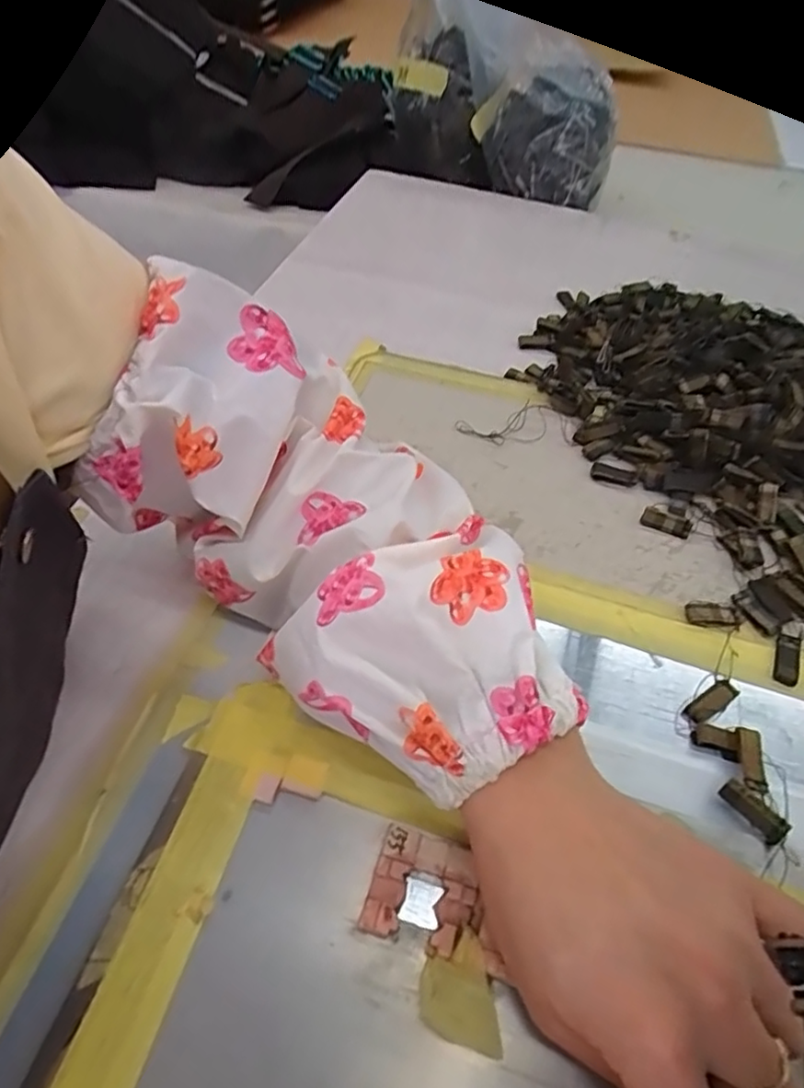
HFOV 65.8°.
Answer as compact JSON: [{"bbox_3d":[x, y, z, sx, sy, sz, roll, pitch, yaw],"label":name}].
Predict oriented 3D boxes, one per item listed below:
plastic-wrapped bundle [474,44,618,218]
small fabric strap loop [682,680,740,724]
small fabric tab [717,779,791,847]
[{"bbox_3d":[0.143,-0.410,0.624,0.133,0.112,0.092,11,51,7],"label":"plastic-wrapped bundle"},{"bbox_3d":[0.140,0.070,0.279,0.028,0.005,0.009,-27,57,-22],"label":"small fabric strap loop"},{"bbox_3d":[0.140,0.106,0.247,0.008,0.009,0.026,-33,59,-25],"label":"small fabric tab"}]

